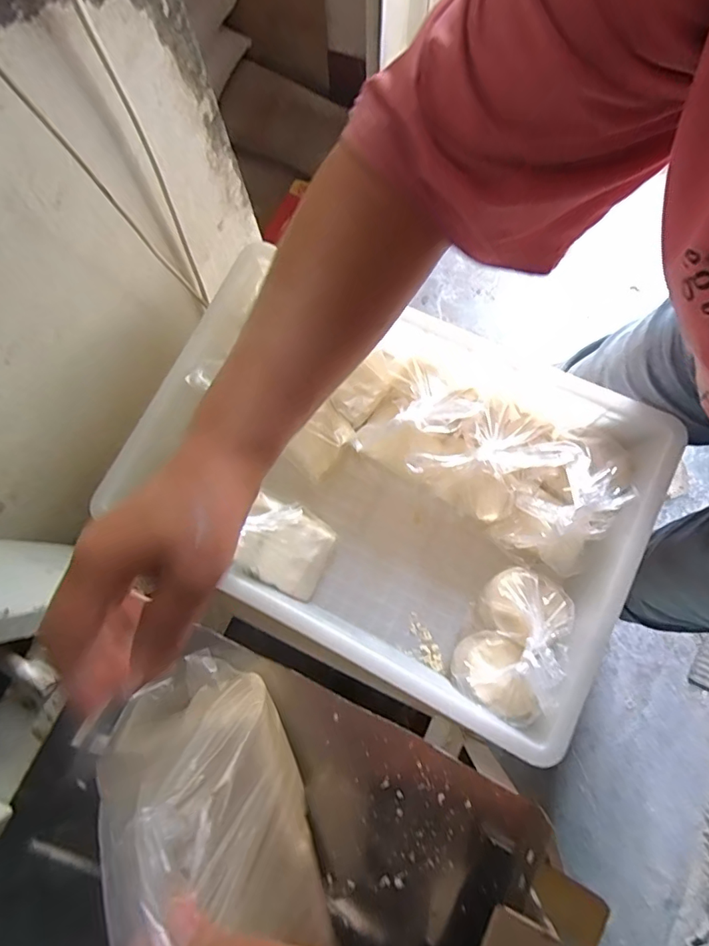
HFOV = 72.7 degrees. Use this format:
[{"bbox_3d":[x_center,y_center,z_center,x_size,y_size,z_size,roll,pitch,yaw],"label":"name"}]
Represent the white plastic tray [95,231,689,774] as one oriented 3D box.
[{"bbox_3d":[0.040,0.006,0.621,0.584,0.139,0.381,27,81,6],"label":"white plastic tray"}]

